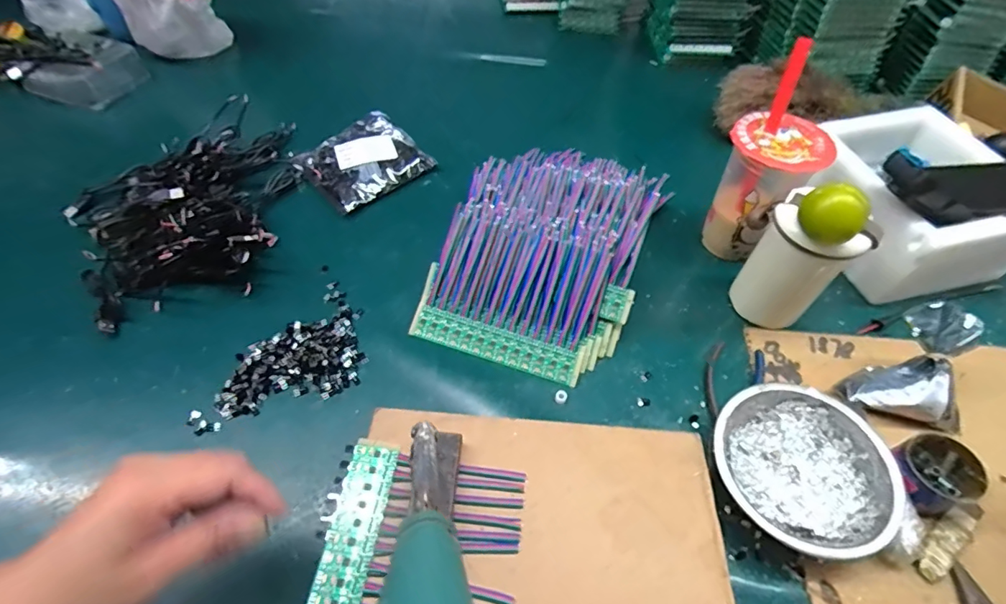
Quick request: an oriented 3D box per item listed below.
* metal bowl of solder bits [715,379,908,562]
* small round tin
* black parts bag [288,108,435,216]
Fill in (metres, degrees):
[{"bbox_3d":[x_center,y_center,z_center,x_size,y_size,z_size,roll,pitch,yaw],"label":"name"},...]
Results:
[{"bbox_3d":[0.233,0.129,0.380,0.116,0.043,0.125,2,54,-2],"label":"metal bowl of solder bits"},{"bbox_3d":[0.330,0.134,0.374,0.061,0.036,0.052,-3,54,-6],"label":"small round tin"},{"bbox_3d":[-0.176,-0.179,0.610,0.140,0.032,0.123,-37,64,-26],"label":"black parts bag"}]

